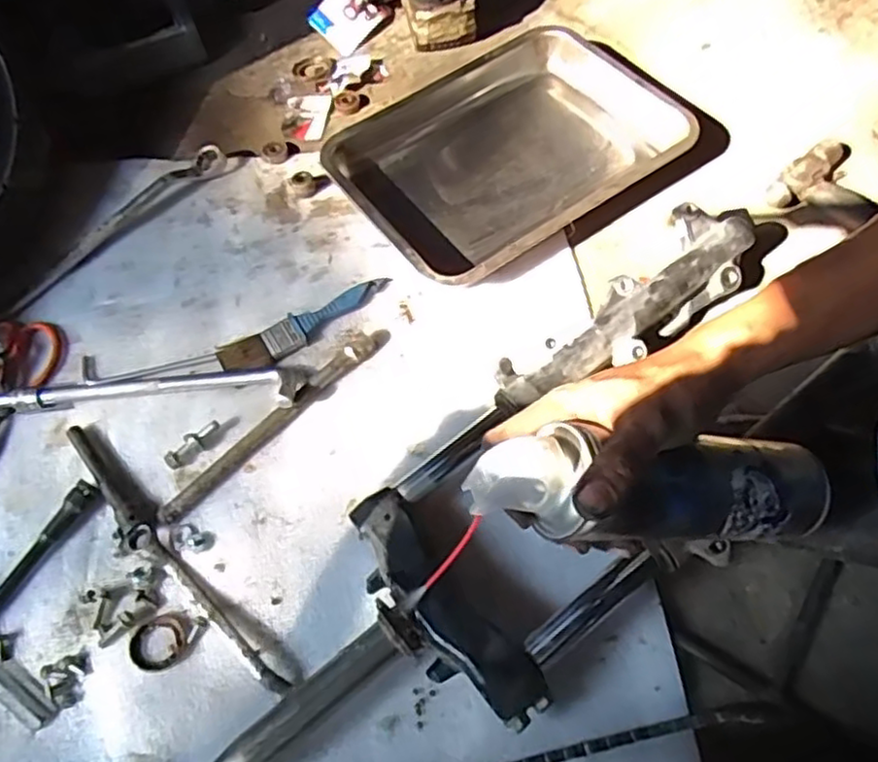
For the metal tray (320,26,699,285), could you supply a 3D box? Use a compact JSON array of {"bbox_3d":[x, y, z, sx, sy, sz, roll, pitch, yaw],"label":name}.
[{"bbox_3d":[0.086,-0.257,0.769,0.371,0.053,0.254,-32,63,-13],"label":"metal tray"}]

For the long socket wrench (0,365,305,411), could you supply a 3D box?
[{"bbox_3d":[-0.351,0.011,0.669,0.440,0.027,0.050,-2,60,3],"label":"long socket wrench"}]

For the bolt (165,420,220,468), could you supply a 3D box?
[{"bbox_3d":[-0.229,0.058,0.639,0.056,0.016,0.017,-35,64,-15],"label":"bolt"}]

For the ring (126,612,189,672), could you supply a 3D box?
[{"bbox_3d":[-0.232,0.217,0.570,0.046,0.005,0.042,-2,60,3],"label":"ring"}]

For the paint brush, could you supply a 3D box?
[{"bbox_3d":[-0.133,-0.056,0.697,0.183,0.013,0.040,-25,62,-10],"label":"paint brush"}]

